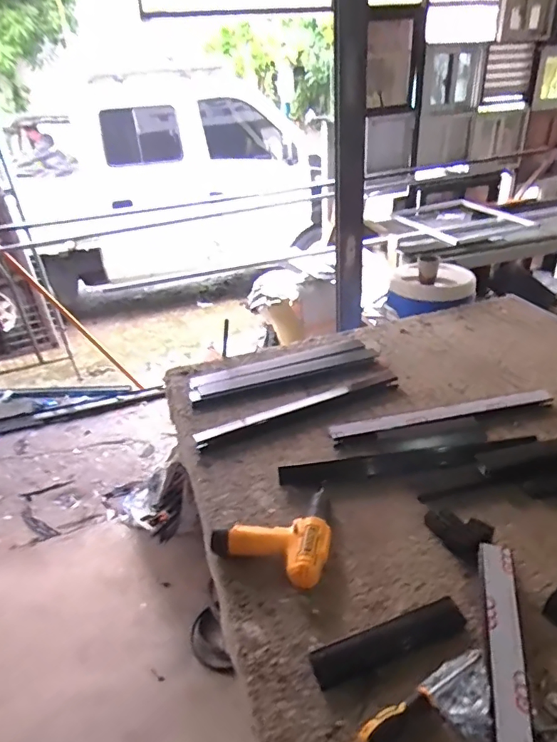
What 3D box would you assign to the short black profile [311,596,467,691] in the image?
[{"bbox_3d":[0.161,0.392,0.707,0.232,0.015,0.053,-13,32,-15],"label":"short black profile"}]

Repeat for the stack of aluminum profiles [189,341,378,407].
[{"bbox_3d":[0.009,-0.011,1.403,0.555,0.023,0.142,-15,32,-17],"label":"stack of aluminum profiles"}]

